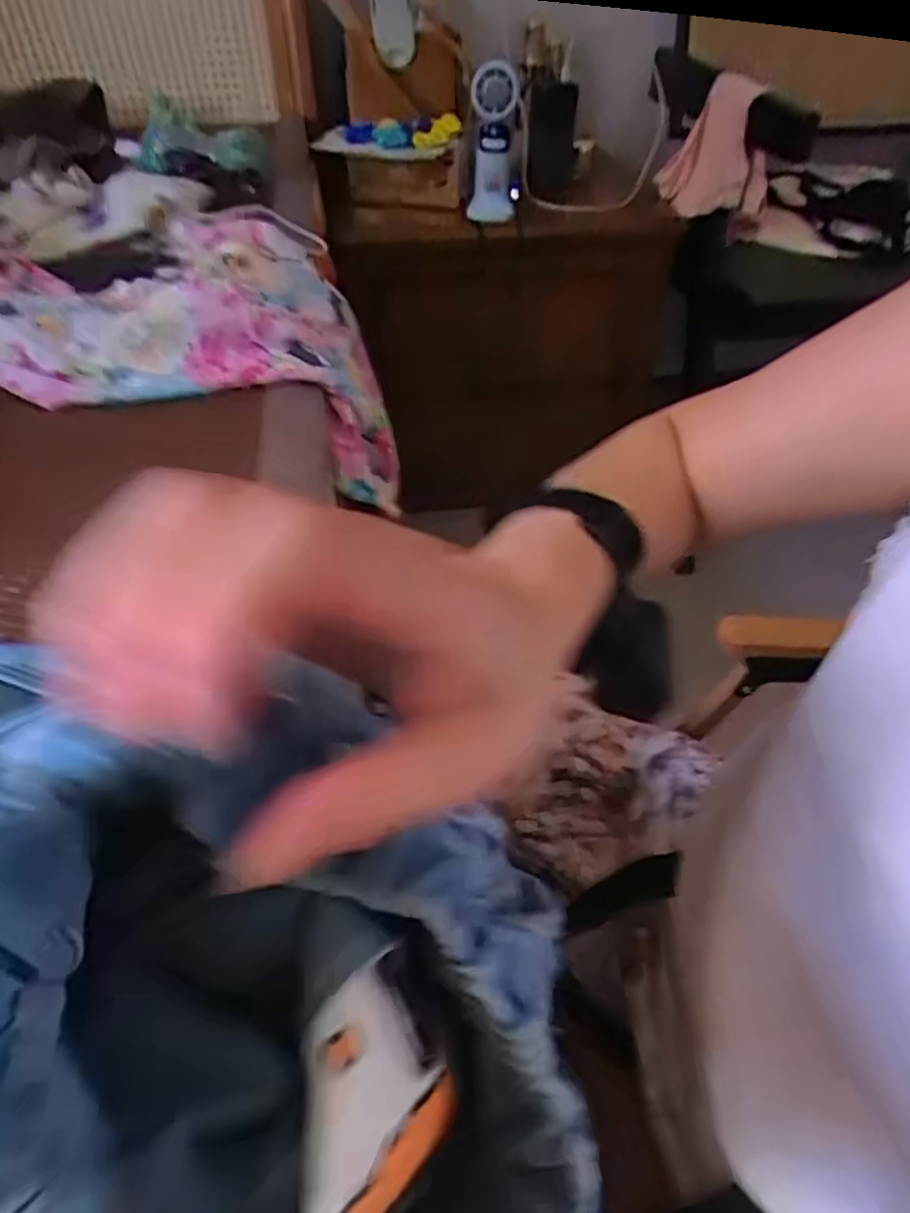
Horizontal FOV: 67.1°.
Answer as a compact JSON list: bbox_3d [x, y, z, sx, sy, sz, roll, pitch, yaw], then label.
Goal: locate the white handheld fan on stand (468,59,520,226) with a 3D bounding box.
[{"bbox_3d":[0.053,-0.605,0.902,0.069,0.171,0.092,8,47,8],"label":"white handheld fan on stand"}]

